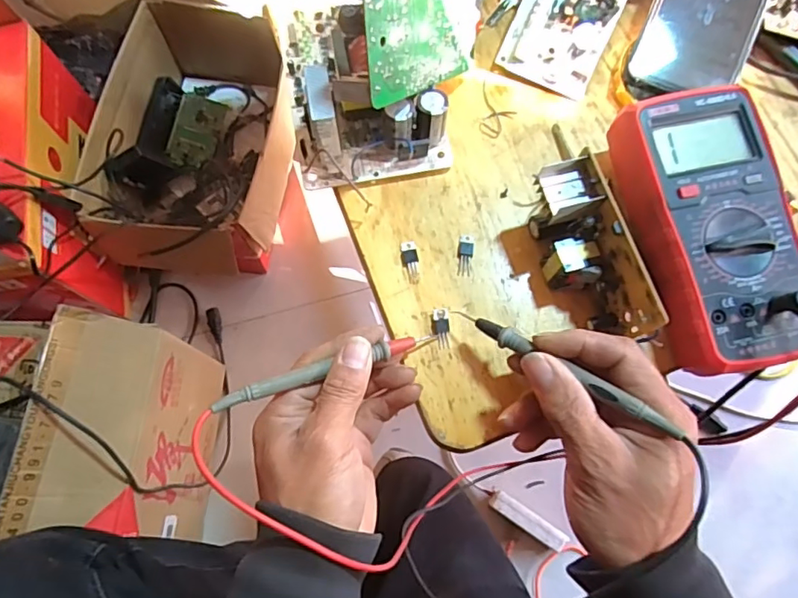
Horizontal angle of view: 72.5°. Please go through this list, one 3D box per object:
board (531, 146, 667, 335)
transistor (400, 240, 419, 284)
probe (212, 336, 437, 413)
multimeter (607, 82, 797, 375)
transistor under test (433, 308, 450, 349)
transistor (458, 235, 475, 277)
[{"bbox_3d":[0.124,-0.029,0.346,0.049,0.057,0.117,-18,74,-6],"label":"board"},{"bbox_3d":[0.008,-0.026,0.377,0.011,0.004,0.030,-6,73,-2],"label":"transistor"},{"bbox_3d":[-0.041,0.042,0.332,0.141,0.013,0.010,-16,73,-21],"label":"probe"},{"bbox_3d":[0.203,-0.044,0.351,0.091,0.043,0.179,-10,73,-4],"label":"multimeter"},{"bbox_3d":[0.029,0.019,0.363,0.010,0.004,0.027,-4,73,-2],"label":"transistor under test"},{"bbox_3d":[0.047,-0.031,0.378,0.010,0.004,0.030,8,73,2],"label":"transistor"}]

